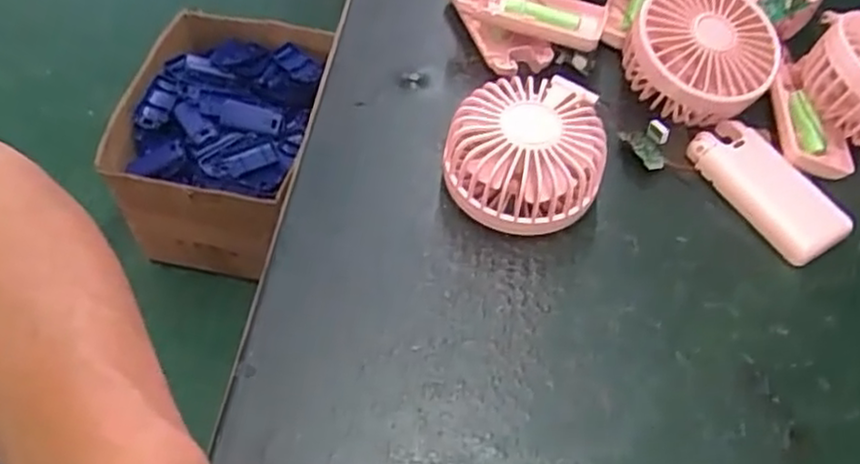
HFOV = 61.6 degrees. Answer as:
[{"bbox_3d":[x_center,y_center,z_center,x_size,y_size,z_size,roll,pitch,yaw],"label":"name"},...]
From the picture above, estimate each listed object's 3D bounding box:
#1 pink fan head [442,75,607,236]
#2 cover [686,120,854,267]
[{"bbox_3d":[0.053,-0.047,0.403,0.085,0.048,0.094,9,56,4],"label":"pink fan head"},{"bbox_3d":[0.191,-0.024,0.410,0.045,0.018,0.092,-22,59,-17],"label":"cover"}]

